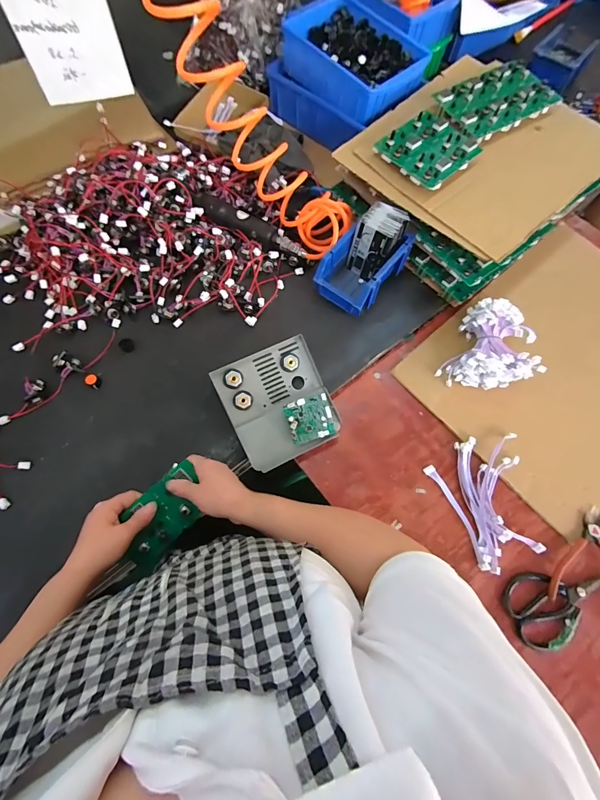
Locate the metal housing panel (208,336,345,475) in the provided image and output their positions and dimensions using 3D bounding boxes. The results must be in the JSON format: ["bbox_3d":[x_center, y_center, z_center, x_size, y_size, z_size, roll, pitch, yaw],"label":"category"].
[{"bbox_3d":[-0.032,0.006,0.565,0.157,0.026,0.171,-25,90,-14],"label":"metal housing panel"}]

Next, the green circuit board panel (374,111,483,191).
[{"bbox_3d":[0.216,-0.422,0.599,0.136,0.022,0.125,-43,76,-15],"label":"green circuit board panel"}]

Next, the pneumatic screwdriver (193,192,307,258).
[{"bbox_3d":[-0.091,-0.314,0.645,0.226,0.035,0.033,23,70,7],"label":"pneumatic screwdriver"}]

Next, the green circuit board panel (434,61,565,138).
[{"bbox_3d":[0.356,-0.544,0.647,0.206,0.020,0.125,-29,72,-12],"label":"green circuit board panel"}]

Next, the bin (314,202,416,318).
[{"bbox_3d":[0.111,-0.240,0.615,0.101,0.104,0.157,39,73,11],"label":"bin"}]

